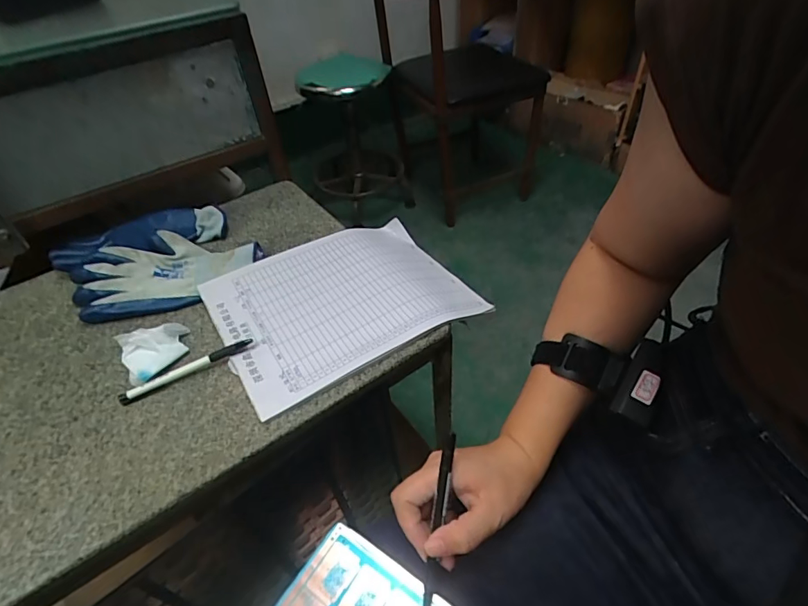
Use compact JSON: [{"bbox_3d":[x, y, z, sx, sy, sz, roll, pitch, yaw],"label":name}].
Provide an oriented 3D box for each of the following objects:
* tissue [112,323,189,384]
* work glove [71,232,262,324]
[{"bbox_3d":[-0.259,0.050,0.468,0.061,0.027,0.059,-24,50,-16],"label":"tissue"},{"bbox_3d":[-0.291,-0.044,0.552,0.214,0.028,0.112,-13,48,-6],"label":"work glove"}]

